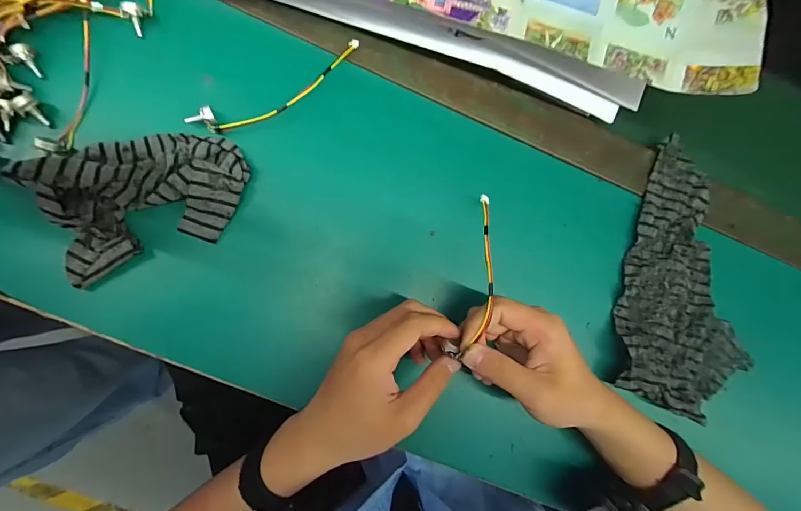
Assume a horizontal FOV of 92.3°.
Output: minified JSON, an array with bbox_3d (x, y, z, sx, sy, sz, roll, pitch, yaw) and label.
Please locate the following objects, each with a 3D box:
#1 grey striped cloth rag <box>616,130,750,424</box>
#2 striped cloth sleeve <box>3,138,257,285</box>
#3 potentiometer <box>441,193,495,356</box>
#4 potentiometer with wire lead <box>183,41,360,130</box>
[{"bbox_3d":[0.279,0.022,0.366,0.123,0.020,0.244,16,80,-4],"label":"grey striped cloth rag"},{"bbox_3d":[-0.198,-0.052,0.303,0.145,0.035,0.103,-20,88,-7],"label":"striped cloth sleeve"},{"bbox_3d":[0.062,0.008,0.302,0.016,0.036,0.141,17,71,-5],"label":"potentiometer"},{"bbox_3d":[-0.103,-0.145,0.335,0.161,0.021,0.026,-32,90,-7],"label":"potentiometer with wire lead"}]

